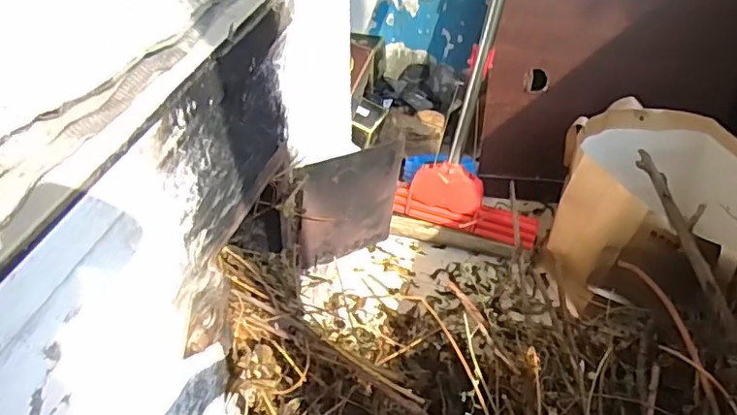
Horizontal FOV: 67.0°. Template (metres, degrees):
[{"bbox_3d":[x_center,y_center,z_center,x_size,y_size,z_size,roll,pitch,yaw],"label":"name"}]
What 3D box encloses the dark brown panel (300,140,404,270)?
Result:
[{"bbox_3d":[-0.027,0.002,0.835,0.161,0.200,0.015,-17,50,-25],"label":"dark brown panel"}]

